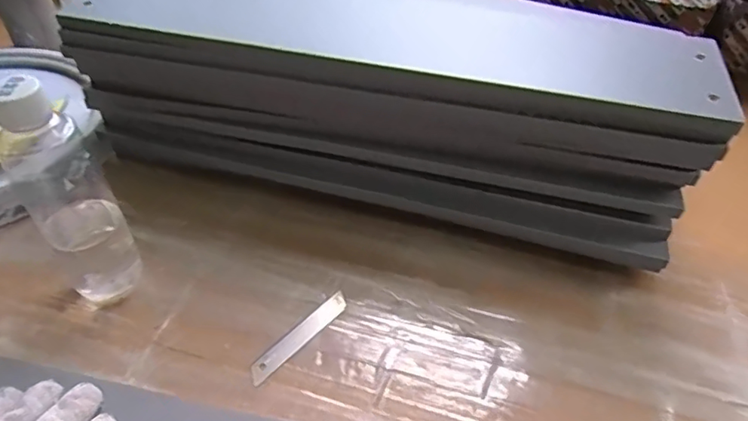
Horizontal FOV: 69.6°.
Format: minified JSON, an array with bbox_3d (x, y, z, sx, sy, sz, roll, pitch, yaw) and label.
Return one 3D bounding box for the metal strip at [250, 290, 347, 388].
[{"bbox_3d":[-0.058,0.098,0.423,0.018,0.004,0.098,32,51,28],"label":"metal strip"}]

